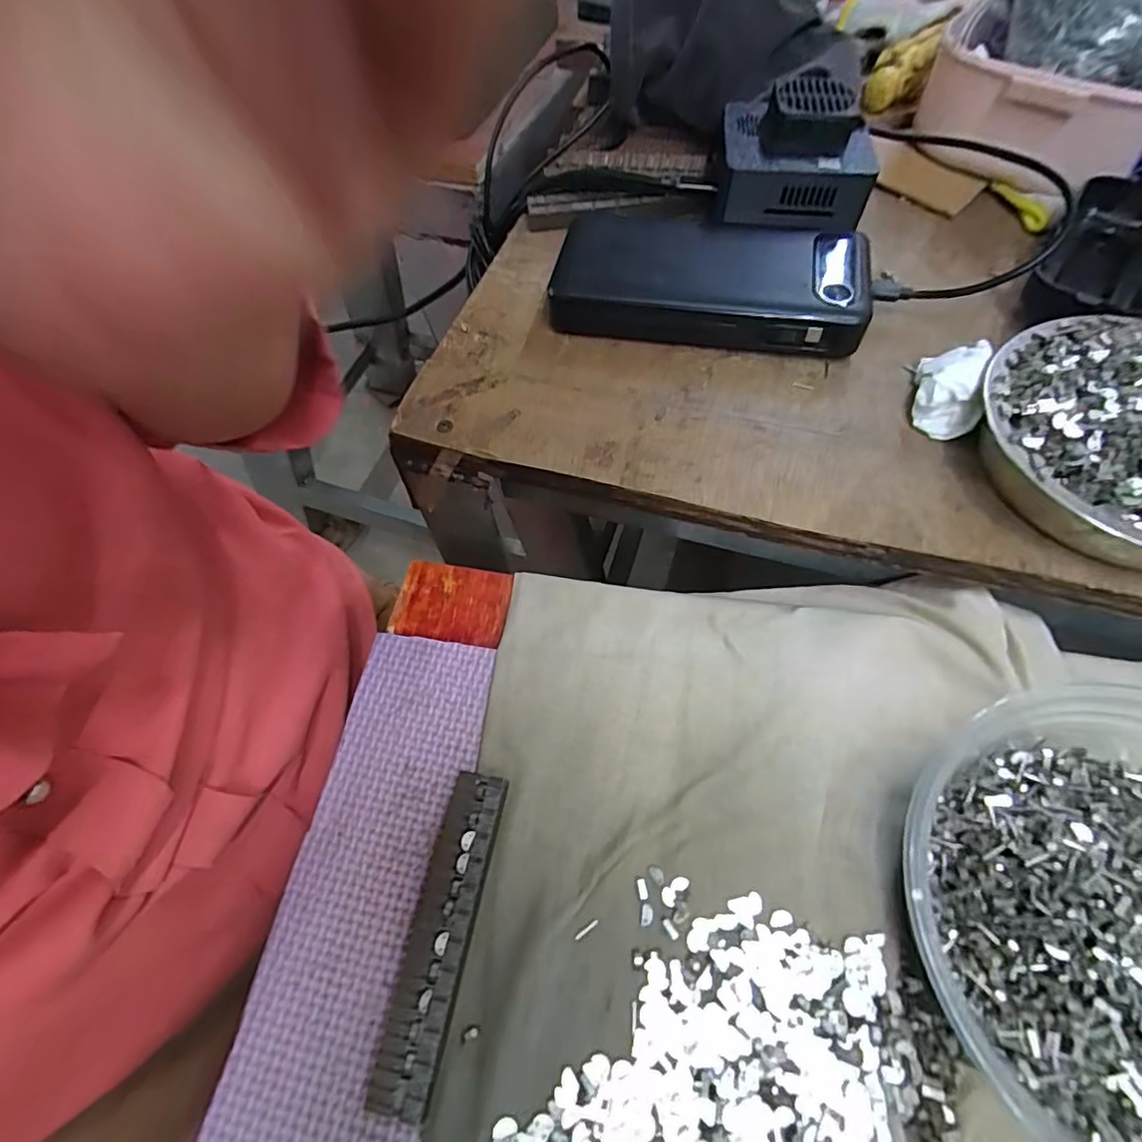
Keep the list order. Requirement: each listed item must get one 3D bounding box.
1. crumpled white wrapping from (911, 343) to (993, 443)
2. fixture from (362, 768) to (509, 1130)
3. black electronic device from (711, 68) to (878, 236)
[{"bbox_3d":[0.169,-0.082,0.255,0.024,0.025,0.040,19,60,12],"label":"crumpled white wrapping"},{"bbox_3d":[-0.042,0.120,0.192,0.019,0.014,0.096,10,58,7],"label":"fixture"},{"bbox_3d":[0.117,-0.221,0.299,0.076,0.041,0.076,7,58,5],"label":"black electronic device"}]

